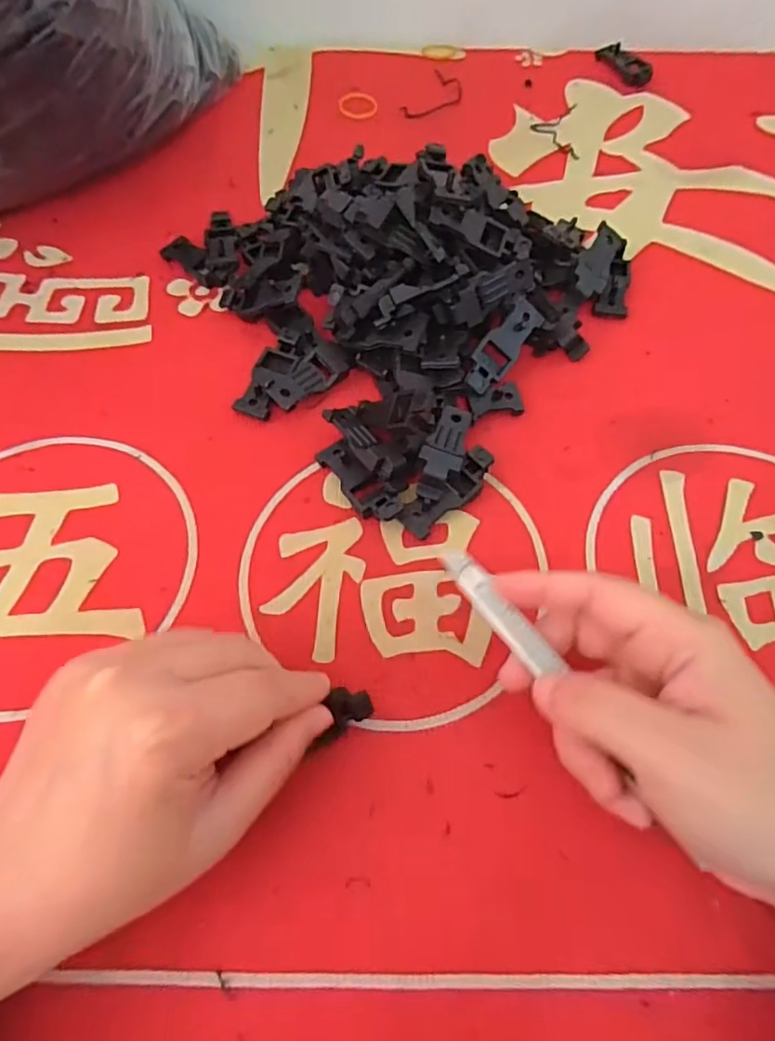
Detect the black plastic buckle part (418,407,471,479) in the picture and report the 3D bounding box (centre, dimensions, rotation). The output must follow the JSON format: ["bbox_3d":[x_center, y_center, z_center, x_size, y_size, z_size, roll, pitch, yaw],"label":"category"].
[{"bbox_3d":[0.030,-0.039,0.288,0.020,0.007,0.048,17,49,8],"label":"black plastic buckle part"}]

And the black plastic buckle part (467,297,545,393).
[{"bbox_3d":[0.062,-0.093,0.312,0.020,0.004,0.053,38,90,-9],"label":"black plastic buckle part"}]

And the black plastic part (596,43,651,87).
[{"bbox_3d":[0.191,-0.368,0.462,0.023,0.013,0.052,-25,66,-13],"label":"black plastic part"}]

